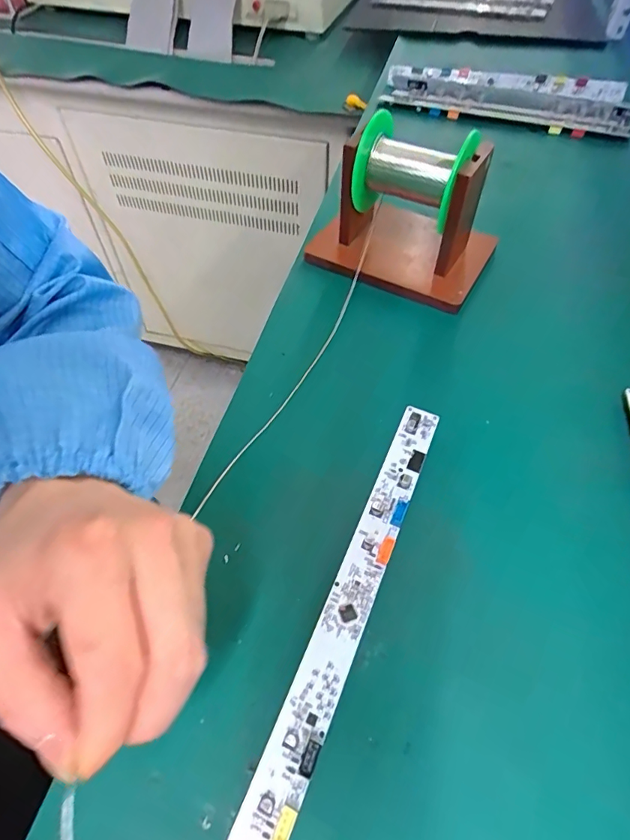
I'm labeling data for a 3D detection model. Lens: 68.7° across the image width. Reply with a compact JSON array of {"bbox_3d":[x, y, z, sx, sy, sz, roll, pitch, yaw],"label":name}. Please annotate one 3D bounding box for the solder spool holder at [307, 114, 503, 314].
[{"bbox_3d":[0.079,-0.167,0.360,0.120,0.094,0.097,30,60,20],"label":"solder spool holder"}]

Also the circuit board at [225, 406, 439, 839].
[{"bbox_3d":[0.009,0.107,0.218,0.022,0.015,0.284,19,56,16],"label":"circuit board"}]

